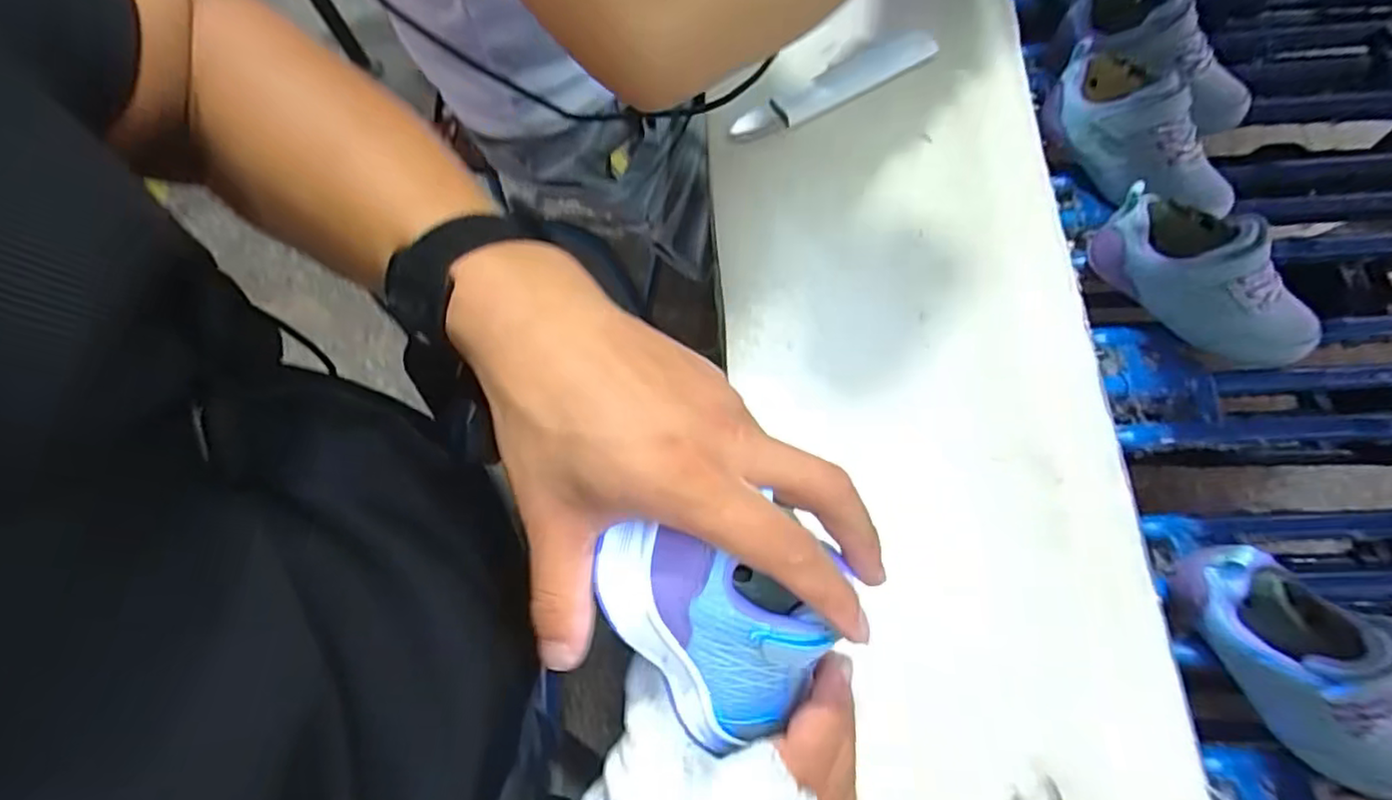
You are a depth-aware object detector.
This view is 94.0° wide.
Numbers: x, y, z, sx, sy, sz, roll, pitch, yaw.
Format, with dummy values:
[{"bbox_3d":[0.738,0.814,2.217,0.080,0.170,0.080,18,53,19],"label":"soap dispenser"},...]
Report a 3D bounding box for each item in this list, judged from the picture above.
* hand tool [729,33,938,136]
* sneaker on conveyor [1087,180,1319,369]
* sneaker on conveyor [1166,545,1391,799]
[{"bbox_3d":[0.102,-0.233,0.479,0.159,0.020,0.027,-26,71,-8],"label":"hand tool"},{"bbox_3d":[0.355,-0.081,0.449,0.157,0.074,0.054,37,75,14],"label":"sneaker on conveyor"},{"bbox_3d":[0.349,0.156,0.367,0.057,0.075,0.157,-35,73,-11],"label":"sneaker on conveyor"}]

